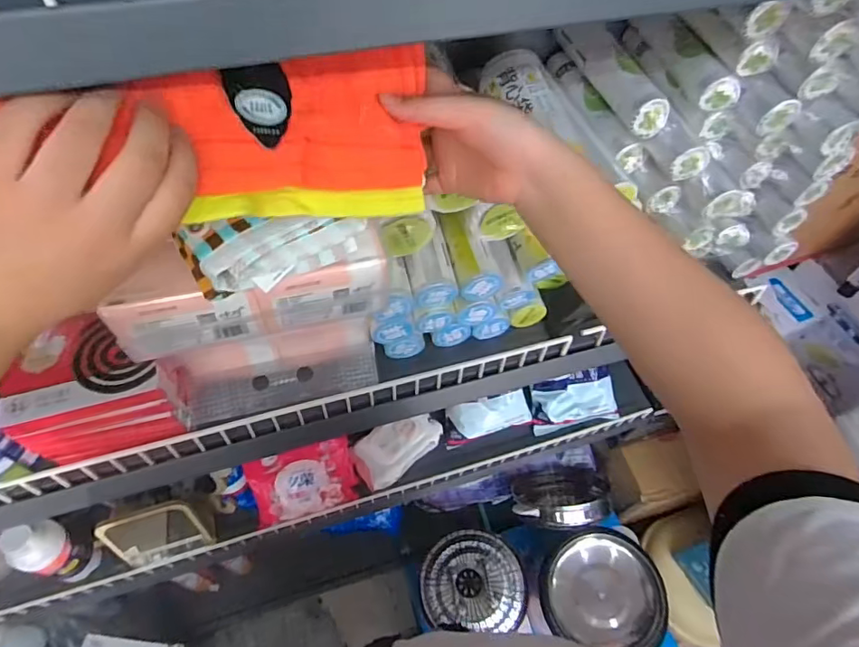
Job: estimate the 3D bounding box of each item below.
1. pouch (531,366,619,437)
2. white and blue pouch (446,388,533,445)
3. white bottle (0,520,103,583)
[{"bbox_3d":[0.269,0.143,0.995,0.155,0.041,0.097,-13,90,6],"label":"pouch"},{"bbox_3d":[0.103,0.166,0.972,0.159,0.040,0.072,-18,102,-3],"label":"white and blue pouch"},{"bbox_3d":[-0.534,0.322,0.743,0.053,0.163,0.061,17,58,8],"label":"white bottle"}]

